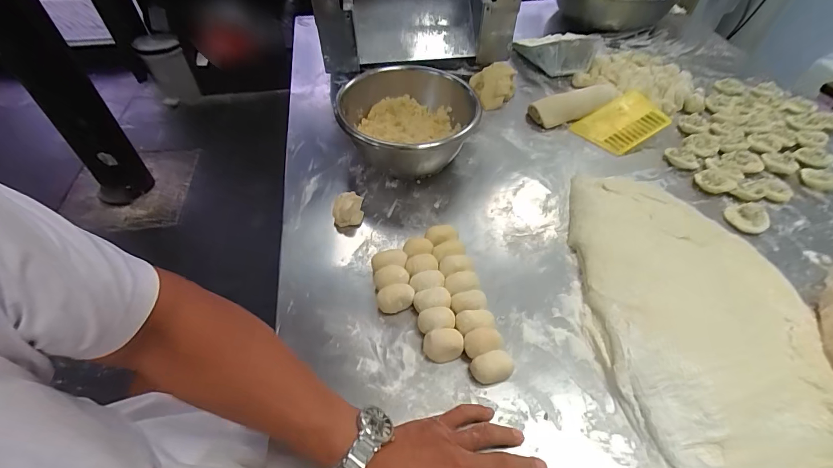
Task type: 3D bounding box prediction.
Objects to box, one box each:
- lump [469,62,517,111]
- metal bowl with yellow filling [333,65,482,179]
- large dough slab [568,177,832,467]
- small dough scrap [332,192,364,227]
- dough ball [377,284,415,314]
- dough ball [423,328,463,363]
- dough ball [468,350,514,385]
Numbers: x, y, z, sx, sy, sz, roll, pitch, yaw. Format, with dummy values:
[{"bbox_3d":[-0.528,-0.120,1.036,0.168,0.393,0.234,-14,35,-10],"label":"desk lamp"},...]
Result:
[{"bbox_3d":[0.168,-0.330,0.856,0.096,0.058,0.107,11,50,8],"label":"lump"},{"bbox_3d":[-0.018,-0.202,0.713,0.230,0.117,0.251,0,49,0],"label":"metal bowl with yellow filling"},{"bbox_3d":[0.369,0.084,0.519,0.263,0.053,0.435,3,49,2],"label":"large dough slab"},{"bbox_3d":[-0.110,-0.037,0.624,0.046,0.046,0.051,-5,50,-5],"label":"small dough scrap"},{"bbox_3d":[-0.028,0.089,0.524,0.049,0.030,0.028,-10,50,-9],"label":"dough ball"},{"bbox_3d":[0.033,0.139,0.484,0.048,0.029,0.032,-4,50,-4],"label":"dough ball"},{"bbox_3d":[0.092,0.162,0.468,0.053,0.027,0.030,-13,51,-12],"label":"dough ball"}]

